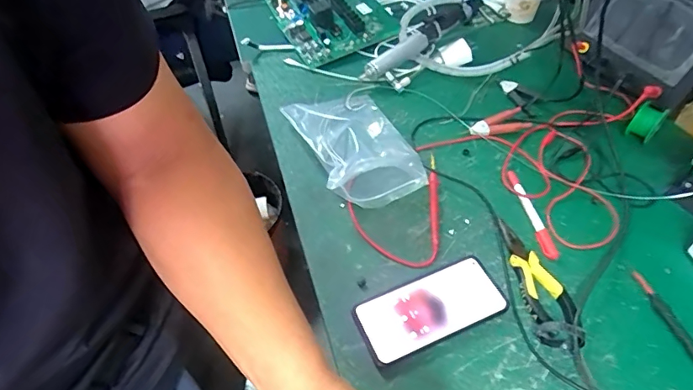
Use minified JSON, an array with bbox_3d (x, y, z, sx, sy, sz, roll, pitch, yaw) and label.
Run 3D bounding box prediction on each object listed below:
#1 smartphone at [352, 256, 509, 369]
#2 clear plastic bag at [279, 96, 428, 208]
[{"bbox_3d":[0.093,0.125,0.520,0.160,0.016,0.077,-23,53,-13],"label":"smartphone"},{"bbox_3d":[0.009,-0.086,0.659,0.138,0.078,0.230,-19,52,-10],"label":"clear plastic bag"}]

